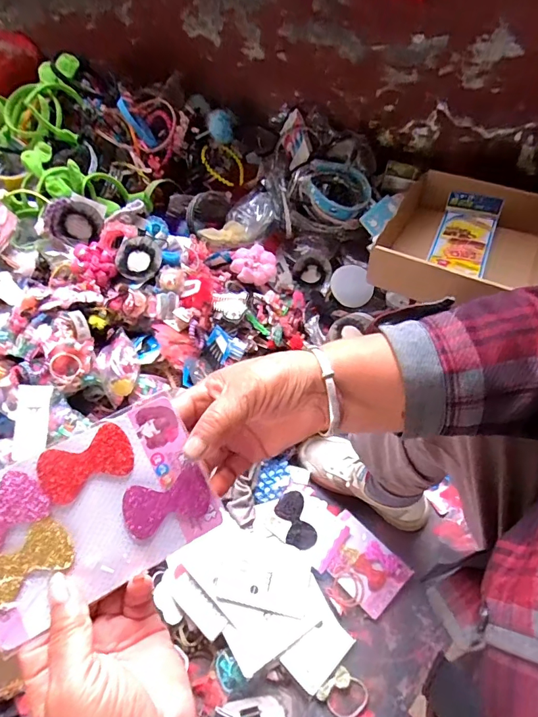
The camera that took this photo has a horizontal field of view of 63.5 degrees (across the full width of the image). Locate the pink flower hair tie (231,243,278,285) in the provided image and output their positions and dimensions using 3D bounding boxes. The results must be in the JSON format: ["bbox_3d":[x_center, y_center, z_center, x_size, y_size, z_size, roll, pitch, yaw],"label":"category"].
[{"bbox_3d":[-0.033,-0.204,0.943,0.097,0.034,0.079,-6,59,-2],"label":"pink flower hair tie"}]

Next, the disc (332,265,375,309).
[{"bbox_3d":[0.178,-0.156,0.926,0.090,0.006,0.097,4,72,-12],"label":"disc"}]

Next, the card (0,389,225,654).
[{"bbox_3d":[-0.107,0.092,0.264,0.137,0.007,0.095,-26,96,-19],"label":"card"}]

